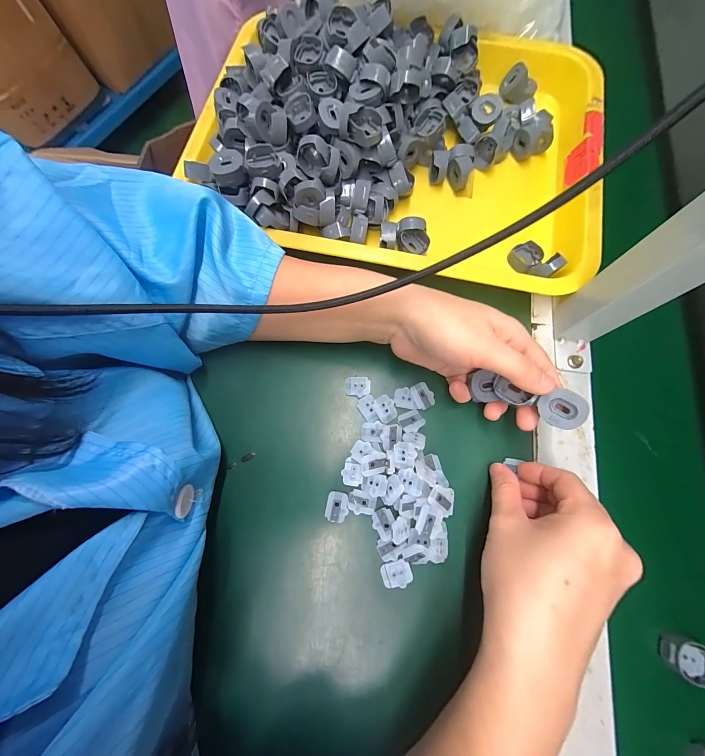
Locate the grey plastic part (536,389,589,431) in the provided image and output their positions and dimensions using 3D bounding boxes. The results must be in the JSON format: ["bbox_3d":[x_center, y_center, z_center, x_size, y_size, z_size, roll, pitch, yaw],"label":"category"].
[{"bbox_3d":[0.138,0.021,0.199,0.026,0.004,0.024,-27,79,24],"label":"grey plastic part"}]

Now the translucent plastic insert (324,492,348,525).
[{"bbox_3d":[-0.012,0.099,0.234,0.017,0.004,0.022,10,75,3],"label":"translucent plastic insert"}]

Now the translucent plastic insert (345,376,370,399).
[{"bbox_3d":[0.004,0.008,0.261,0.021,0.006,0.017,3,75,1],"label":"translucent plastic insert"}]

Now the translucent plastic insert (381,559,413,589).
[{"bbox_3d":[0.032,0.143,0.222,0.021,0.005,0.017,-12,75,-3],"label":"translucent plastic insert"}]

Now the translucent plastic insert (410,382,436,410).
[{"bbox_3d":[0.059,0.015,0.253,0.017,0.004,0.021,-24,76,-6],"label":"translucent plastic insert"}]

